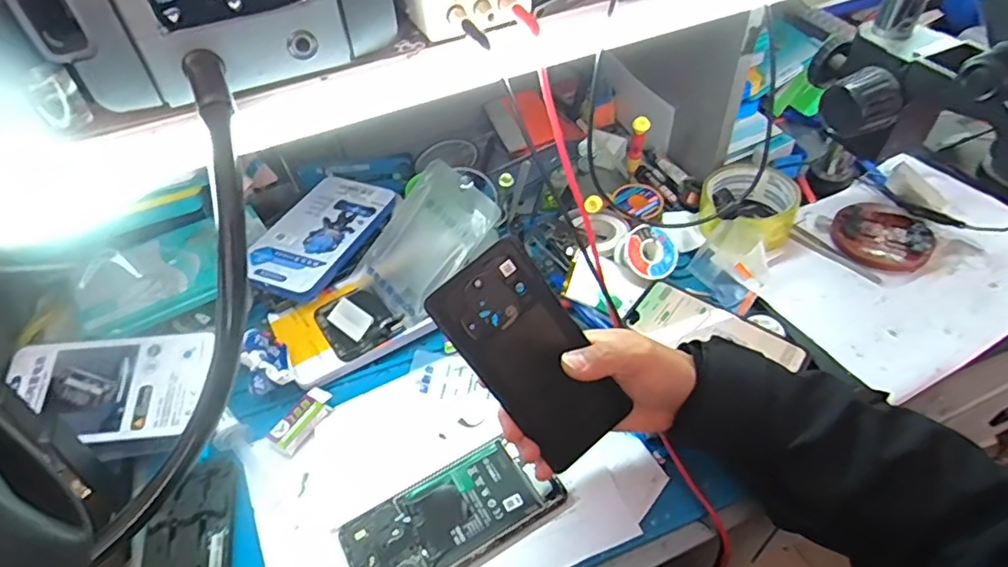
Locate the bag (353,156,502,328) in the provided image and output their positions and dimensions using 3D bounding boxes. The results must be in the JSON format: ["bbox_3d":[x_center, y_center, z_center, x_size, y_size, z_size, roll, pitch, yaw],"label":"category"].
[{"bbox_3d":[-0.072,-0.037,0.559,0.102,0.009,0.140,39,100,23],"label":"bag"}]

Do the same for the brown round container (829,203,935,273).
[{"bbox_3d":[0.379,-0.047,0.596,0.085,0.015,0.088,-2,47,2],"label":"brown round container"}]

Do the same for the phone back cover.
[{"bbox_3d":[0.020,0.049,0.398,0.072,0.151,0.005,-38,12,-7],"label":"phone back cover"}]

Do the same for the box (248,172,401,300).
[{"bbox_3d":[-0.190,-0.052,0.614,0.099,0.021,0.175,12,49,15],"label":"box"}]

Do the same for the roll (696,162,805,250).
[{"bbox_3d":[0.254,-0.076,0.597,0.105,0.053,0.105,-2,47,2],"label":"roll"}]

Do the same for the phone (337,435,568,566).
[{"bbox_3d":[-0.040,0.178,0.454,0.158,0.010,0.072,-26,50,-19],"label":"phone"}]

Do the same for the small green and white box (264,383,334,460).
[{"bbox_3d":[-0.173,0.118,0.510,0.027,0.015,0.059,23,52,24],"label":"small green and white box"}]

